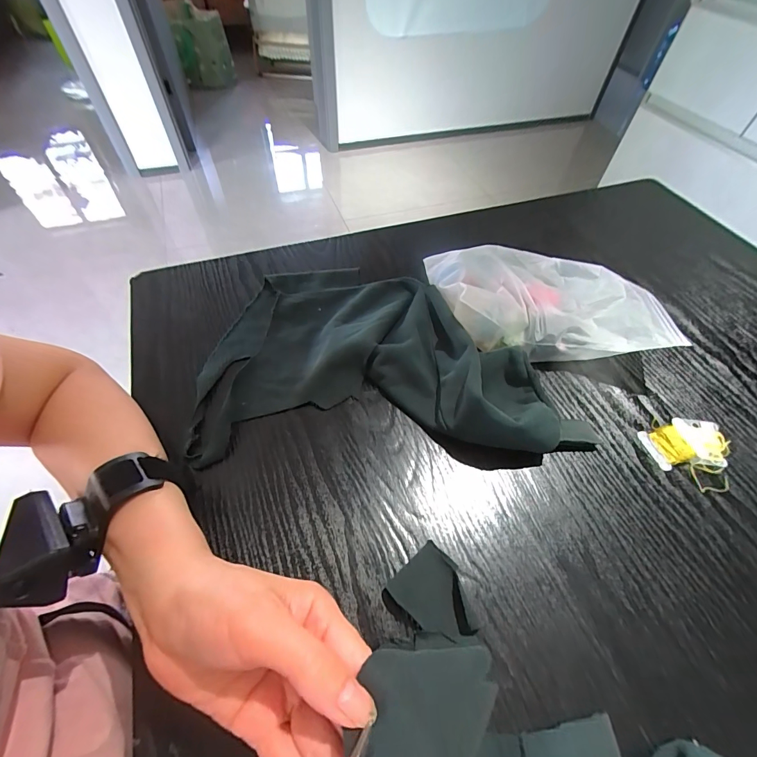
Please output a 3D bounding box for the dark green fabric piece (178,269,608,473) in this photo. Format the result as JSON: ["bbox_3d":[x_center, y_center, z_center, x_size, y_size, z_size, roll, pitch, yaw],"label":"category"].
[{"bbox_3d":[0.007,-0.033,0.358,0.345,0.046,0.228,1,55,-2],"label":"dark green fabric piece"}]

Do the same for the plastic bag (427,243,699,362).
[{"bbox_3d":[0.167,-0.084,0.395,0.229,0.056,0.138,7,55,2],"label":"plastic bag"}]

